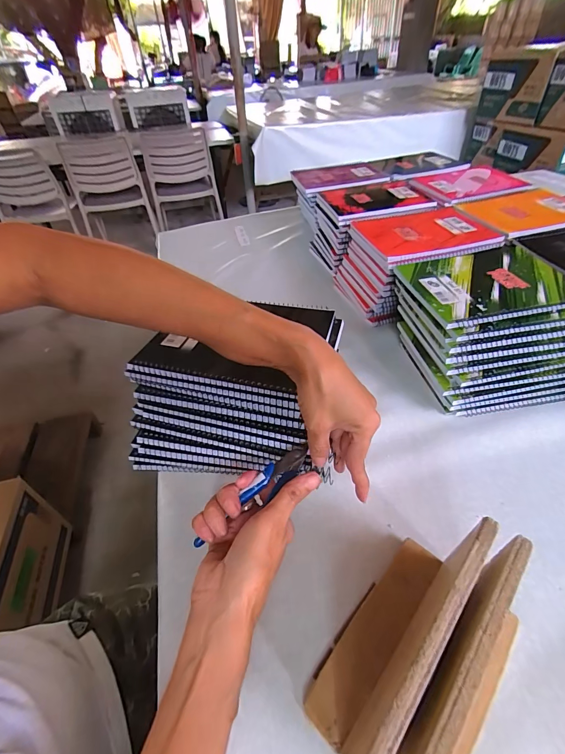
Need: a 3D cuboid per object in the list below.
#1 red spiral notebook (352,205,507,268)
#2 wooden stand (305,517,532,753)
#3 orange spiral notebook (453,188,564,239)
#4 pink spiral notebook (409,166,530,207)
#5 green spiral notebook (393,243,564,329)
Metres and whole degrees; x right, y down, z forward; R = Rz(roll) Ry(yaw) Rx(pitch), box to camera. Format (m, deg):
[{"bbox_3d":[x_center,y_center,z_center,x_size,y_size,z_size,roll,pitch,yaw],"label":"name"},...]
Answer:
[{"bbox_3d":[0.231,-0.246,0.578,0.205,0.013,0.179,-15,45,-11],"label":"red spiral notebook"},{"bbox_3d":[0.099,0.182,0.227,0.105,0.113,0.154,31,55,32],"label":"wooden stand"},{"bbox_3d":[0.436,-0.301,0.616,0.199,0.012,0.183,-12,45,-8],"label":"orange spiral notebook"},{"bbox_3d":[0.394,-0.414,0.733,0.217,0.017,0.160,-16,46,-12],"label":"pink spiral notebook"},{"bbox_3d":[0.271,-0.129,0.458,0.197,0.010,0.161,-11,44,-6],"label":"green spiral notebook"}]

